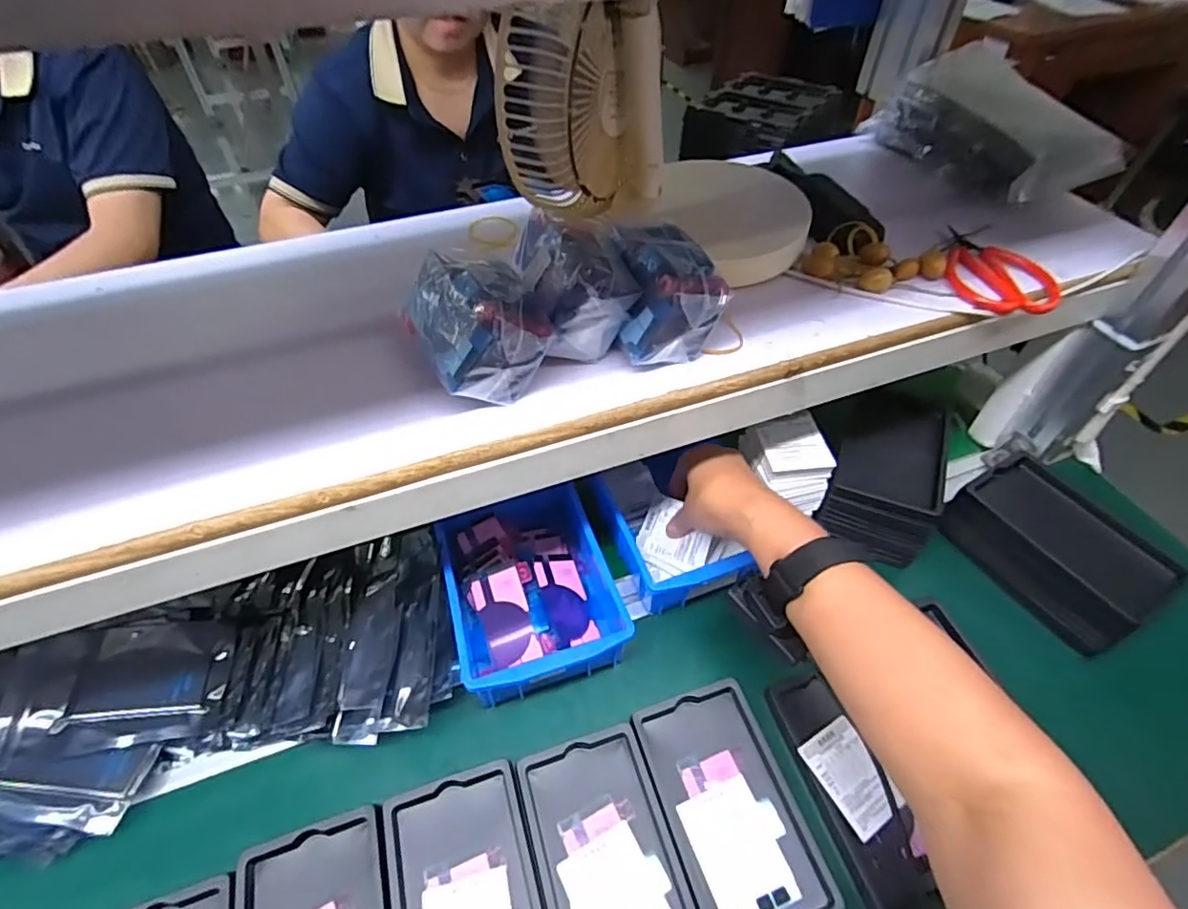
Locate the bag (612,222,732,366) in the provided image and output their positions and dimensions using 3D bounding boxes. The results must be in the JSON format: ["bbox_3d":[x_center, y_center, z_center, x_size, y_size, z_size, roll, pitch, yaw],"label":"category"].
[{"bbox_3d":[0.050,-0.115,0.404,0.070,0.059,0.101,-3,48,-2],"label":"bag"}]

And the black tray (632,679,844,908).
[{"bbox_3d":[0.098,0.258,0.426,0.093,0.013,0.159,-14,53,-12],"label":"black tray"}]

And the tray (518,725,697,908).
[{"bbox_3d":[0.011,0.282,0.401,0.094,0.011,0.159,-13,53,-11],"label":"tray"}]

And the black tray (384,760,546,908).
[{"bbox_3d":[-0.082,0.298,0.381,0.093,0.016,0.152,-14,53,-12],"label":"black tray"}]

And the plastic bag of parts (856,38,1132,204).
[{"bbox_3d":[0.393,-0.328,0.573,0.121,0.073,0.207,-18,50,-15],"label":"plastic bag of parts"}]

